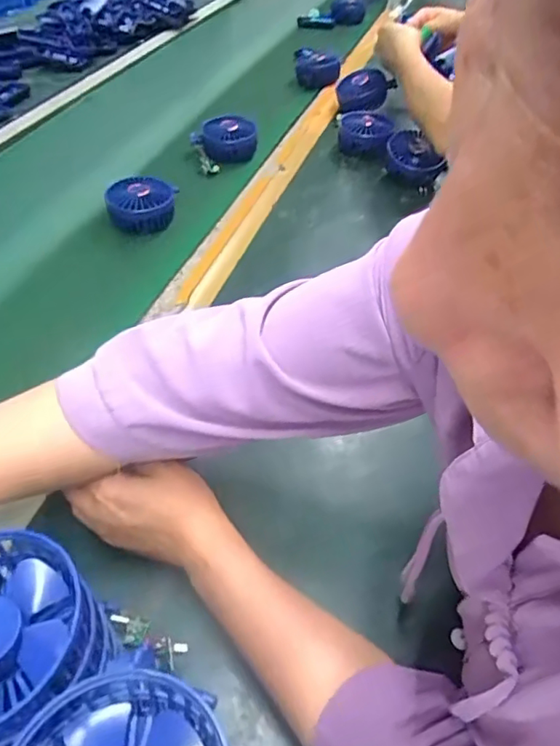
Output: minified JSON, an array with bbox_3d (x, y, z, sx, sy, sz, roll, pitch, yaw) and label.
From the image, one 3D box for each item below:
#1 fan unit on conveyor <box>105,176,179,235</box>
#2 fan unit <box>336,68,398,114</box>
[{"bbox_3d":[-0.184,-0.228,0.748,0.084,0.055,0.075,-3,47,-5],"label":"fan unit on conveyor"},{"bbox_3d":[0.145,-0.507,0.995,0.092,0.053,0.068,-25,53,-23],"label":"fan unit"}]

